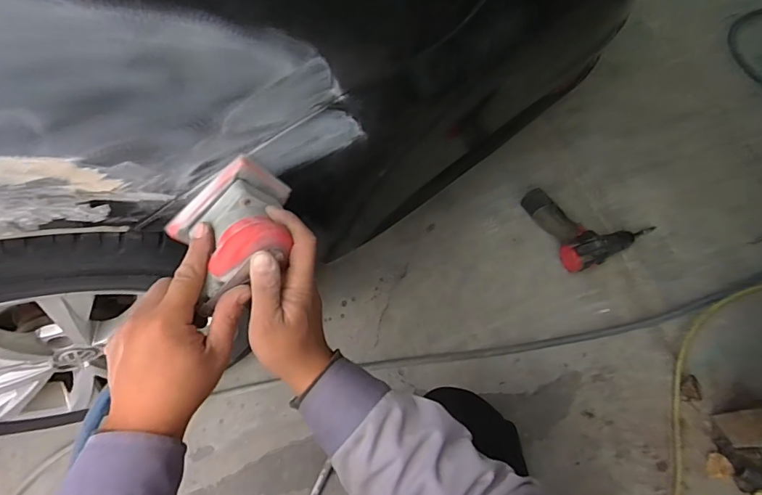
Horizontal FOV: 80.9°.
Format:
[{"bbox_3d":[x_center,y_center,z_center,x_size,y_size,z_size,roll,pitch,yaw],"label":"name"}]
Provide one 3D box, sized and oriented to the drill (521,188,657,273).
[{"bbox_3d":[0.430,-0.071,0.934,0.205,0.056,0.202,-26,67,-9],"label":"drill"}]

